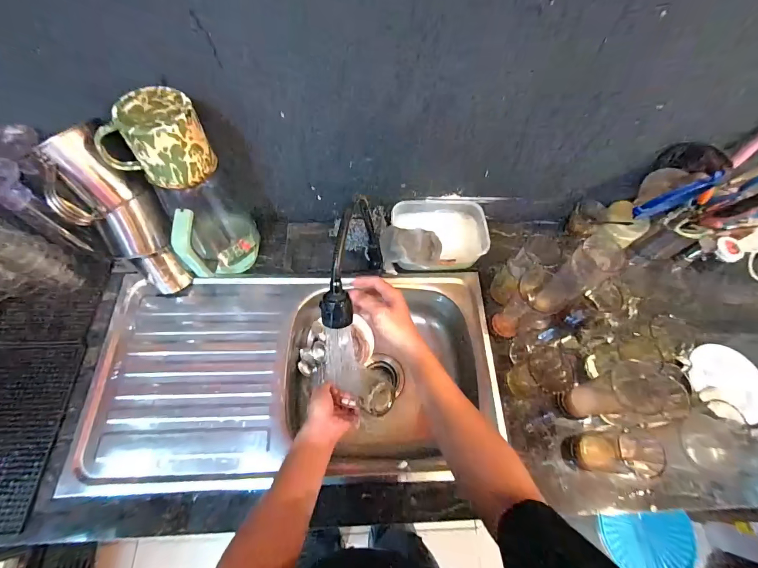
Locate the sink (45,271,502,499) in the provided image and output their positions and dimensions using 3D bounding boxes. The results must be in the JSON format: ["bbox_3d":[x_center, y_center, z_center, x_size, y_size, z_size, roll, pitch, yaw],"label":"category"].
[{"bbox_3d":[-0.152,0.188,0.728,0.745,0.158,0.404,-1,64,-4],"label":"sink"}]

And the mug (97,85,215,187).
[{"bbox_3d":[-0.317,-0.205,0.503,0.110,0.098,0.122,30,66,11],"label":"mug"}]

